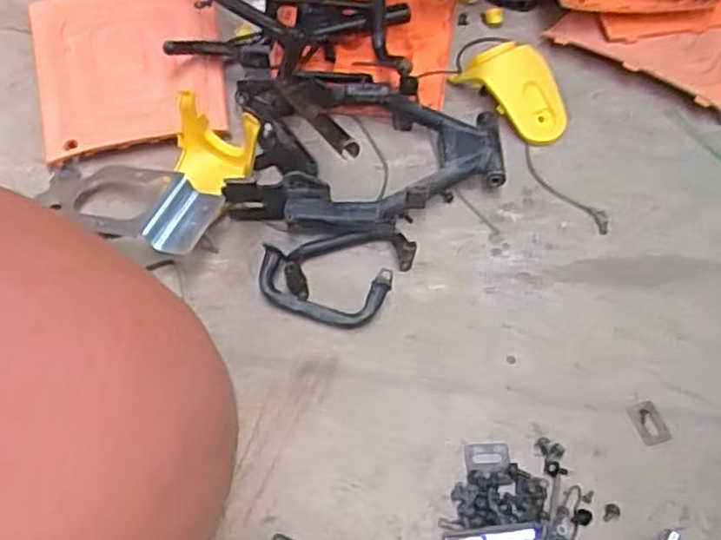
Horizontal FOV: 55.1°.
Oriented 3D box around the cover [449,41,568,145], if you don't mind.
[{"bbox_3d":[0.204,-0.240,0.928,0.083,0.057,0.162,-31,60,-18],"label":"cover"}]

